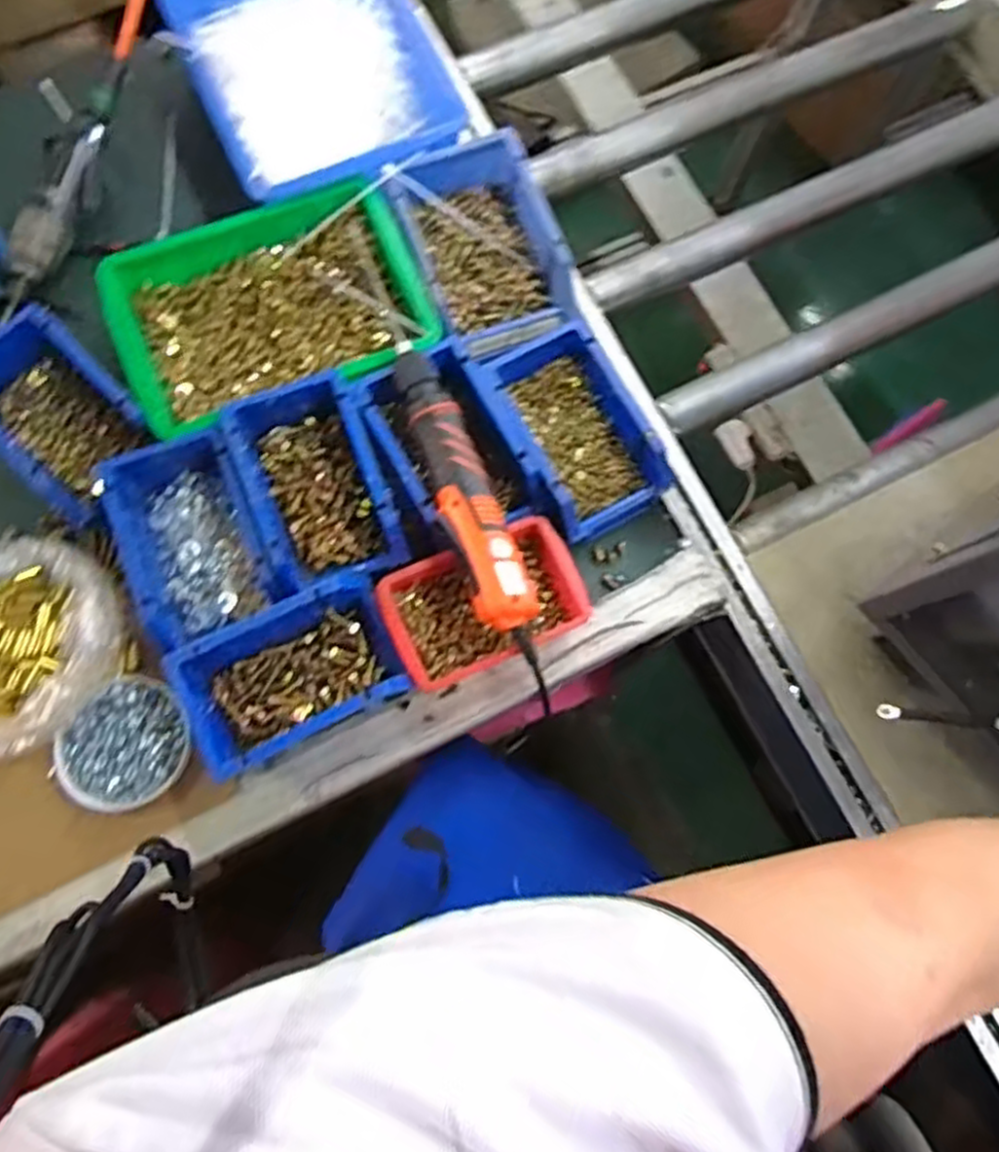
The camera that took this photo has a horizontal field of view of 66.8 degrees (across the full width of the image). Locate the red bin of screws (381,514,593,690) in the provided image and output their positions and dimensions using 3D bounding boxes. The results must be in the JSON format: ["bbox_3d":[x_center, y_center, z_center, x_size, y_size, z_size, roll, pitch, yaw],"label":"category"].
[{"bbox_3d":[-0.012,0.025,0.613,0.152,0.051,0.096,-21,77,-7],"label":"red bin of screws"}]

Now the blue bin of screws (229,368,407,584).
[{"bbox_3d":[-0.146,-0.071,0.612,0.100,0.061,0.156,-22,77,-7],"label":"blue bin of screws"}]

